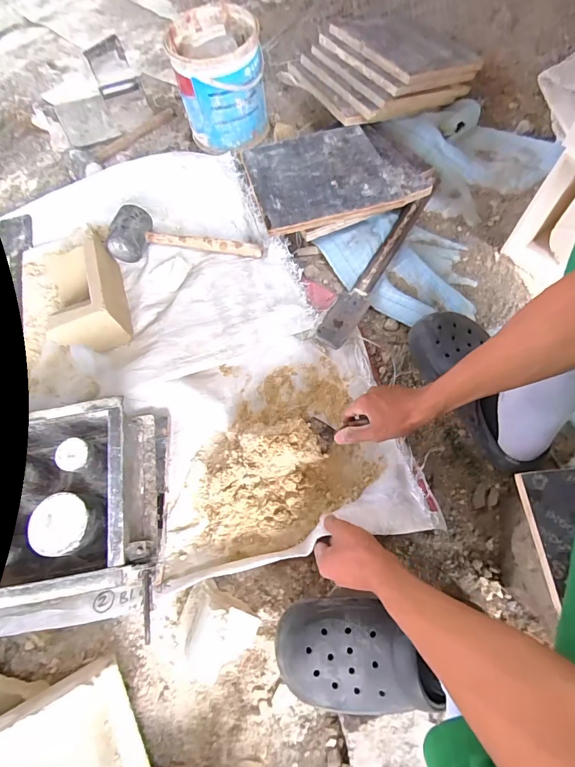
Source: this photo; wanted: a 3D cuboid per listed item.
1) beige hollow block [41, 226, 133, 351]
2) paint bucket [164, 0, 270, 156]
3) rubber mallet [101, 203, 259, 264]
[{"bbox_3d":[-0.358,-0.164,0.687,0.107,0.081,0.193,-19,68,-4],"label":"beige hollow block"},{"bbox_3d":[-0.133,-0.606,0.803,0.169,0.183,0.155,-13,67,-1],"label":"paint bucket"},{"bbox_3d":[-0.194,-0.286,0.741,0.277,0.063,0.094,-2,68,3],"label":"rubber mallet"}]

